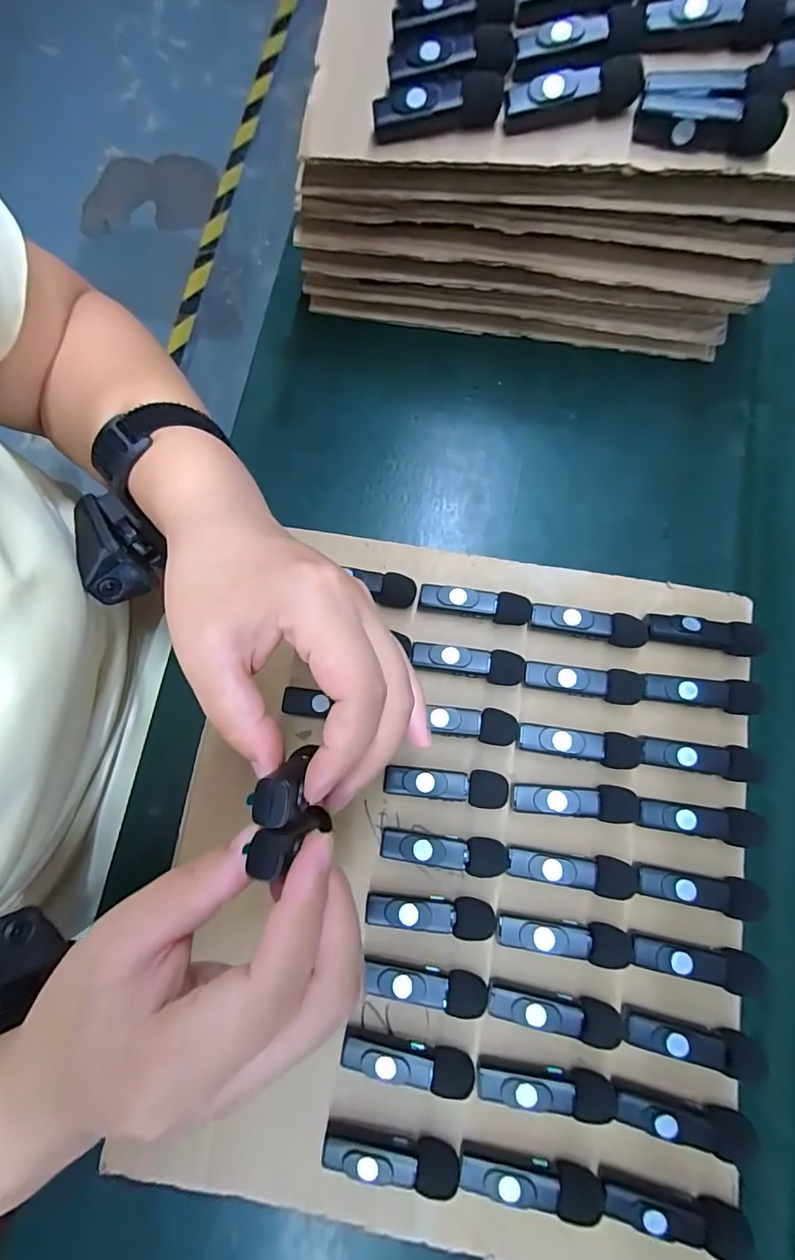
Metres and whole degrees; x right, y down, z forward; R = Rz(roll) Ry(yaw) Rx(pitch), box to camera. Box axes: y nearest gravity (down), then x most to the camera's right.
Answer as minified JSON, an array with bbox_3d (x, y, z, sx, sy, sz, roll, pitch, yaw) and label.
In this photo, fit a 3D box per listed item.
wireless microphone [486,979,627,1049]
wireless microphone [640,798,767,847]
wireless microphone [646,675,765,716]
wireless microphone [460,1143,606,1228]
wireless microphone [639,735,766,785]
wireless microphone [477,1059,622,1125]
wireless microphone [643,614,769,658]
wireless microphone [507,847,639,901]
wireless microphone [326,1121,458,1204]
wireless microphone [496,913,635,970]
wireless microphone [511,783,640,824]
[{"bbox_3d":[0.079,0.191,0.244,0.064,0.011,0.018,8,79,-1],"label":"wireless microphone"},{"bbox_3d":[0.161,0.102,0.261,0.062,0.013,0.018,8,79,-1],"label":"wireless microphone"},{"bbox_3d":[0.169,0.035,0.272,0.061,0.012,0.017,7,79,-1],"label":"wireless microphone"},{"bbox_3d":[0.063,0.260,0.229,0.065,0.013,0.014,9,79,-1],"label":"wireless microphone"},{"bbox_3d":[0.164,0.069,0.265,0.062,0.010,0.017,9,79,-1],"label":"wireless microphone"},{"bbox_3d":[0.072,0.222,0.237,0.064,0.010,0.017,9,79,-1],"label":"wireless microphone"},{"bbox_3d":[0.174,0.002,0.279,0.063,0.011,0.017,11,79,0],"label":"wireless microphone"},{"bbox_3d":[0.092,0.126,0.257,0.065,0.012,0.019,9,79,-1],"label":"wireless microphone"},{"bbox_3d":[-0.003,0.252,0.234,0.063,0.016,0.015,9,79,-1],"label":"wireless microphone"},{"bbox_3d":[0.086,0.157,0.251,0.068,0.011,0.018,10,79,0],"label":"wireless microphone"},{"bbox_3d":[0.096,0.092,0.264,0.066,0.011,0.018,4,79,-2],"label":"wireless microphone"}]

